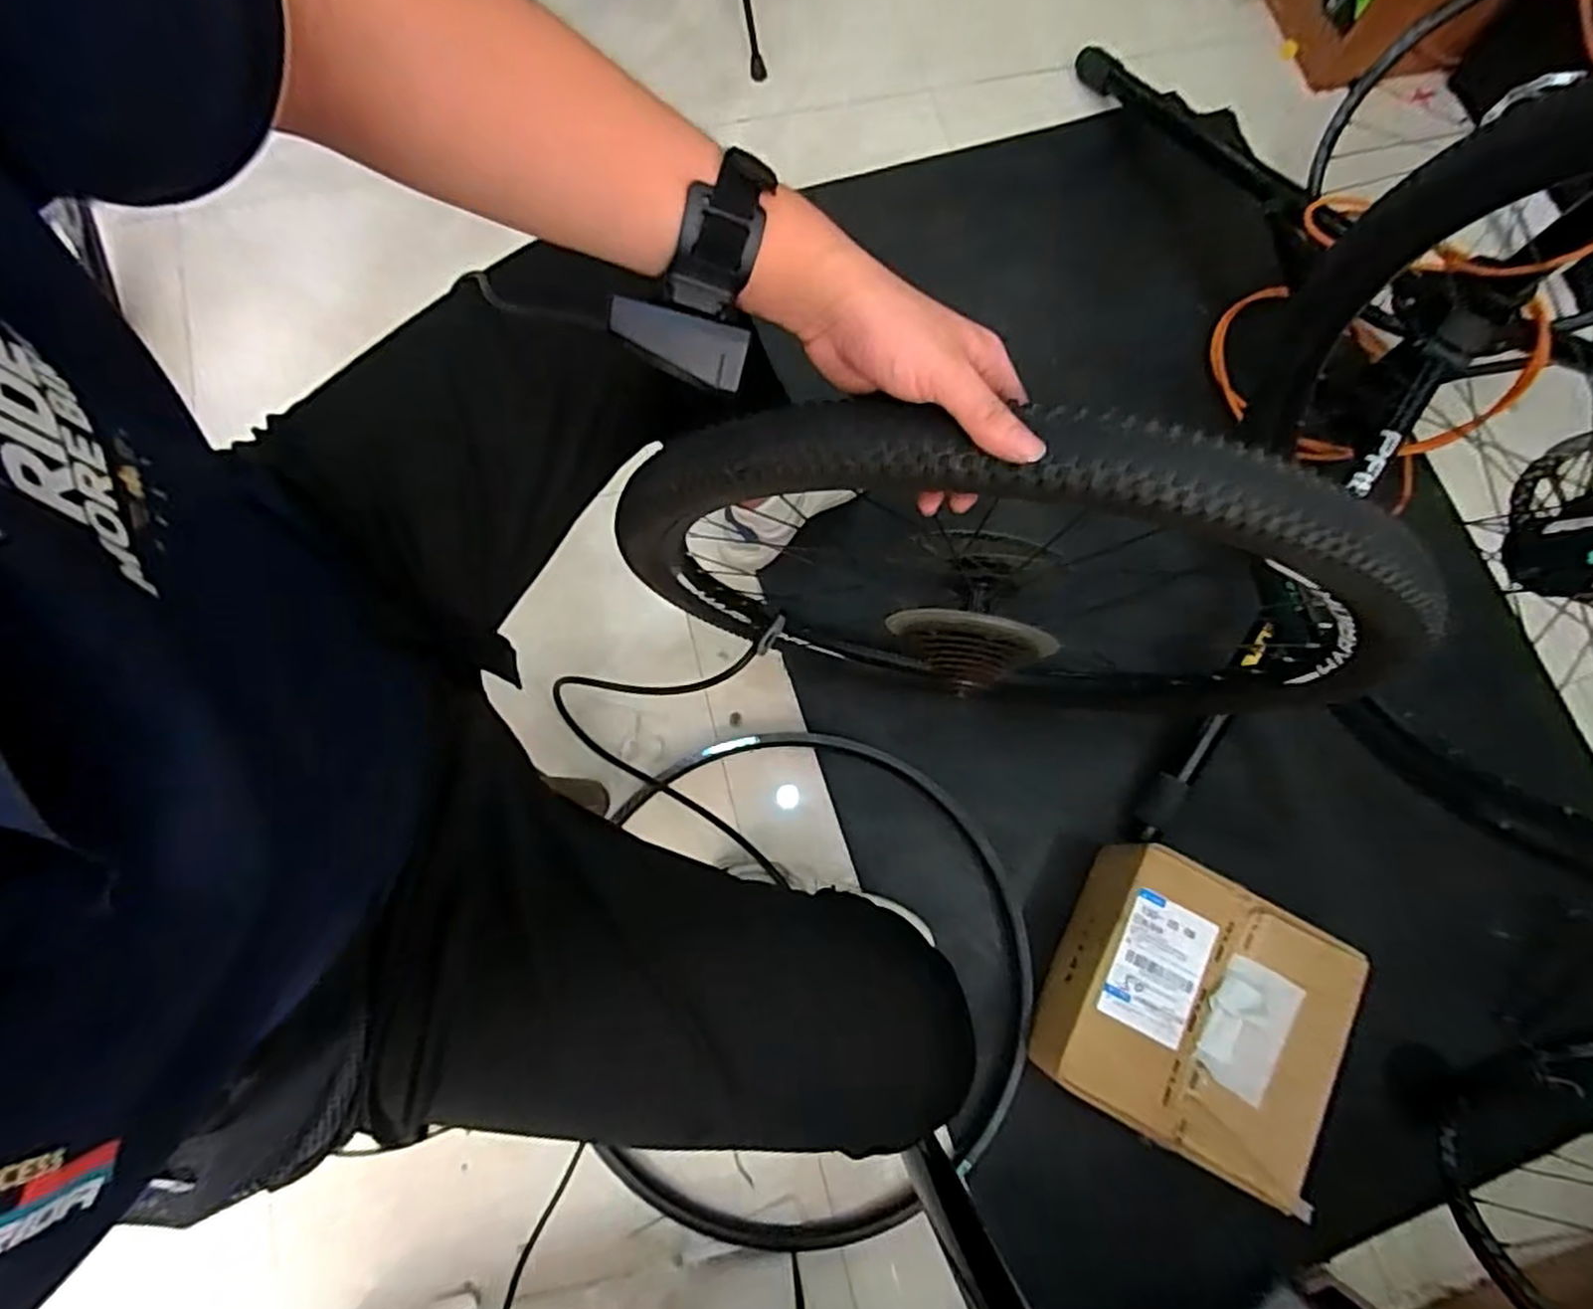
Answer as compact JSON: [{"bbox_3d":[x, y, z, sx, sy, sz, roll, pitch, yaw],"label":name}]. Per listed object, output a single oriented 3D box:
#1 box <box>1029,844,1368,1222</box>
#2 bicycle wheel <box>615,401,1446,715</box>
[{"bbox_3d":[0.436,0.390,0.824,0.267,0.108,0.277,29,77,4],"label":"box"},{"bbox_3d":[0.166,-0.031,0.658,0.617,0.609,0.069,12,74,1],"label":"bicycle wheel"}]

